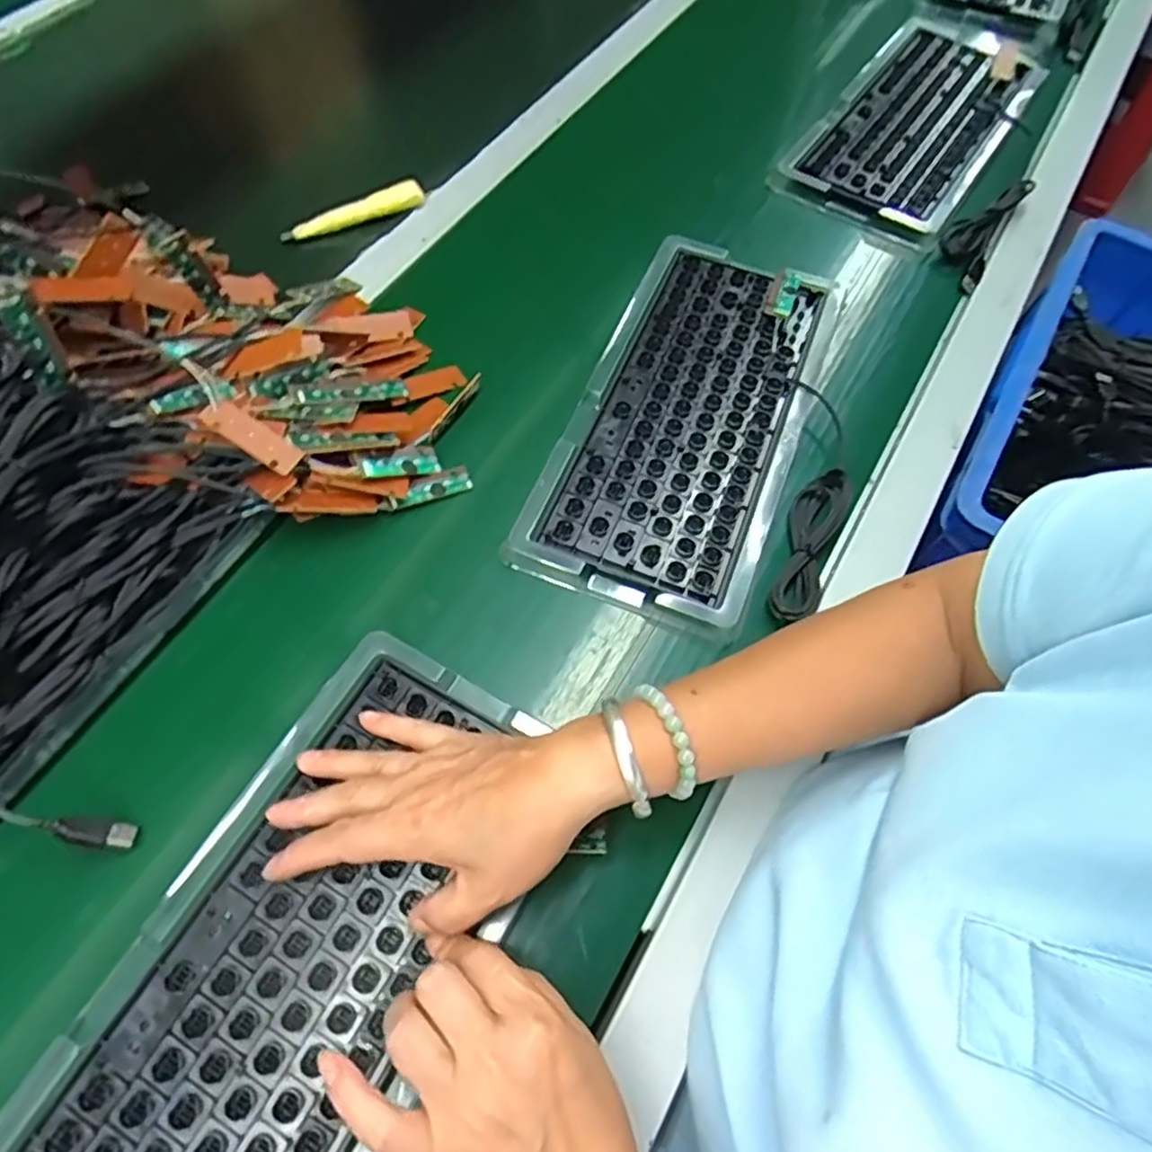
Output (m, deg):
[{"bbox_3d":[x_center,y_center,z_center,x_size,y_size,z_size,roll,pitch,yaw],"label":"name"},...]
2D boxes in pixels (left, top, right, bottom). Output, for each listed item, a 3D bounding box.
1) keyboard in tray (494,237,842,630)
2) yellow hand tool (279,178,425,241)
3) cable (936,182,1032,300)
[{"bbox_3d":[0.082,-0.120,0.500,0.147,0.020,0.316,19,65,12],"label":"keyboard in tray"},{"bbox_3d":[-0.189,-0.309,0.592,0.122,0.017,0.014,-23,64,-9],"label":"yellow hand tool"},{"bbox_3d":[0.345,-0.294,0.601,0.043,0.029,0.142,30,68,17],"label":"cable"}]

